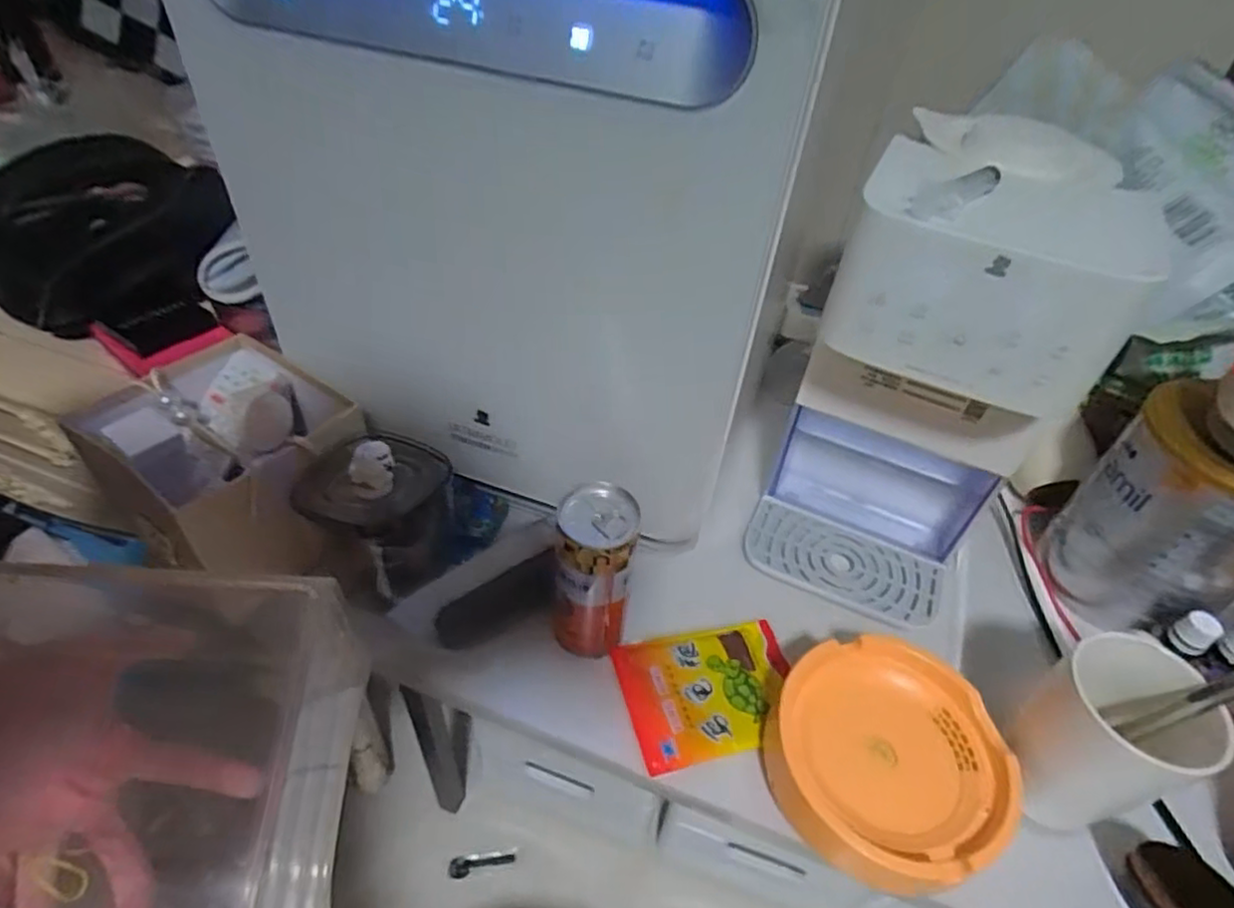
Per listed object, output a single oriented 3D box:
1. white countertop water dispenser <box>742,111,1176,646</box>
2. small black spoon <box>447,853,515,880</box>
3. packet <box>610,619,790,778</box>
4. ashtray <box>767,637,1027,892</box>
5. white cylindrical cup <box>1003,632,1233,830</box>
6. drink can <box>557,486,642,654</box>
[{"bbox_3d":[0.222,-0.051,0.485,0.157,0.288,0.193,24,46,19],"label":"white countertop water dispenser"},{"bbox_3d":[-0.203,0.618,1.001,0.096,0.011,0.027,-5,44,-11],"label":"small black spoon"},{"bbox_3d":[0.069,0.166,0.463,0.128,0.014,0.085,-6,48,-20],"label":"packet"},{"bbox_3d":[0.164,0.190,0.411,0.134,0.051,0.132,3,43,-3],"label":"ashtray"},{"bbox_3d":[0.284,0.168,0.392,0.070,0.109,0.075,-20,48,-24],"label":"white cylindrical cup"},{"bbox_3d":[-0.015,0.080,0.443,0.047,0.120,0.049,3,43,-3],"label":"drink can"}]

